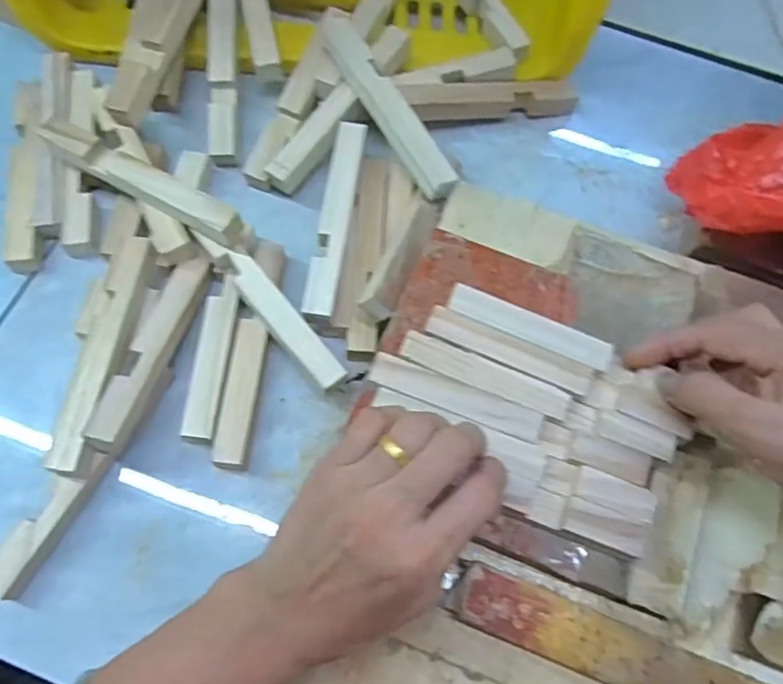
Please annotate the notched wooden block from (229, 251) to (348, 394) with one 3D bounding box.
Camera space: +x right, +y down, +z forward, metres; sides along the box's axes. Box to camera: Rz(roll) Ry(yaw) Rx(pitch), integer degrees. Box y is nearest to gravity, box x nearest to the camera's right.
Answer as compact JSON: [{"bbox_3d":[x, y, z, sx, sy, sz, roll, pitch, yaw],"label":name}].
[{"bbox_3d":[-0.068,-0.012,0.398,0.020,0.018,0.105,-37,74,-17],"label":"notched wooden block"}]

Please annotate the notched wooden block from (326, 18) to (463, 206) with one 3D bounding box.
[{"bbox_3d":[-0.006,-0.170,0.449,0.024,0.018,0.165,-28,71,-14],"label":"notched wooden block"}]

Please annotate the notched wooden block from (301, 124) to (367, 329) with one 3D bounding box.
[{"bbox_3d":[-0.037,-0.082,0.429,0.020,0.022,0.149,8,67,1],"label":"notched wooden block"}]

